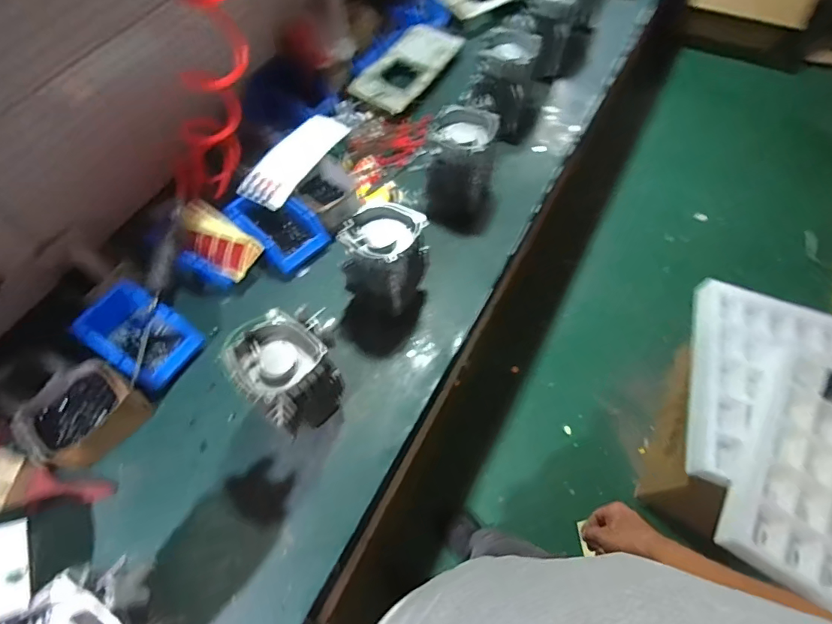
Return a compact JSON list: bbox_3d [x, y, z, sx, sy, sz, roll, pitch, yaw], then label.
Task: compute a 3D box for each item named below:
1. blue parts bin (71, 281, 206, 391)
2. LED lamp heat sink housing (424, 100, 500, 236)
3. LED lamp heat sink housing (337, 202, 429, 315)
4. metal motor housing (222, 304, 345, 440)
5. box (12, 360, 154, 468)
[{"bbox_3d":[-0.492,0.042,0.809,0.181,0.067,0.131,33,65,13],"label":"blue parts bin"},{"bbox_3d":[0.101,-0.290,0.952,0.151,0.200,0.175,13,62,4],"label":"LED lamp heat sink housing"},{"bbox_3d":[-0.059,-0.086,0.829,0.124,0.191,0.128,25,63,10],"label":"LED lamp heat sink housing"},{"bbox_3d":[-0.196,0.108,0.728,0.122,0.215,0.145,38,66,16],"label":"metal motor housing"},{"bbox_3d":[-0.539,0.168,0.738,0.131,0.082,0.155,29,64,12],"label":"box"}]

